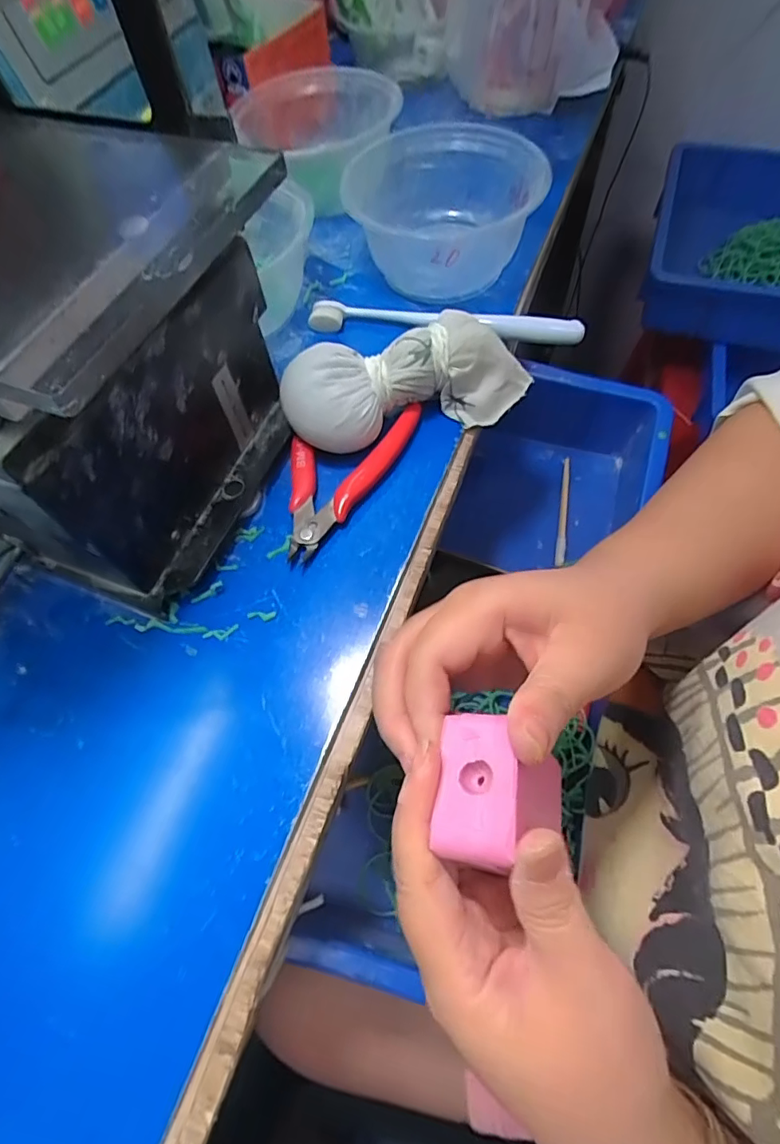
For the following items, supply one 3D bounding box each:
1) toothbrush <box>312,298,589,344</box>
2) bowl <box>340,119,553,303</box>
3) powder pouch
[{"bbox_3d":[0.036,-0.168,0.359,0.182,0.018,0.015,8,63,8],"label":"toothbrush"},{"bbox_3d":[0.042,-0.248,0.371,0.115,0.059,0.123,-2,62,3],"label":"bowl"},{"bbox_3d":[0.013,-0.112,0.313,0.152,0.049,0.050,-19,62,-6],"label":"powder pouch"}]

